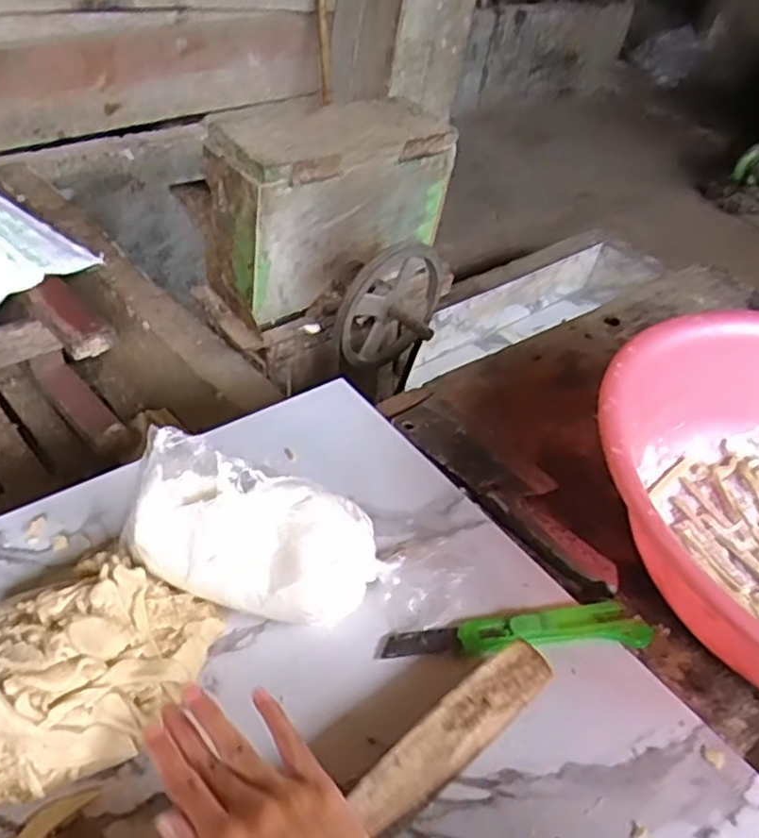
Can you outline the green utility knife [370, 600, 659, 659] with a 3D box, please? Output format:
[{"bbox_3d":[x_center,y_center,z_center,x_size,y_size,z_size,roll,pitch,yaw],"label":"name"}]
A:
[{"bbox_3d":[0.098,0.150,0.508,0.197,0.013,0.034,-1,43,-15],"label":"green utility knife"}]

